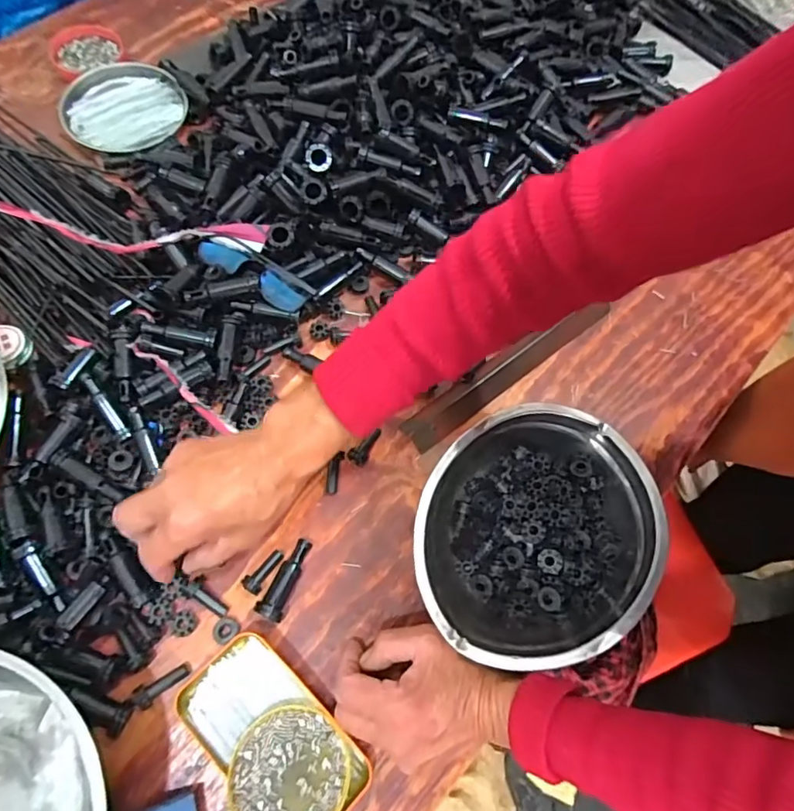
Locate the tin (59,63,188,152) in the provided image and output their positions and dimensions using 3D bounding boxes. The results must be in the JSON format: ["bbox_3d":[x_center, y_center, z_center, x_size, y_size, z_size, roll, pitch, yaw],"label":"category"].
[{"bbox_3d":[-0.320,-0.347,0.616,0.129,0.017,0.130,32,71,13],"label":"tin"}]

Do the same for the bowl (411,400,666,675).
[{"bbox_3d":[0.117,0.104,0.446,0.213,0.077,0.177,-31,70,-12],"label":"bowl"}]

